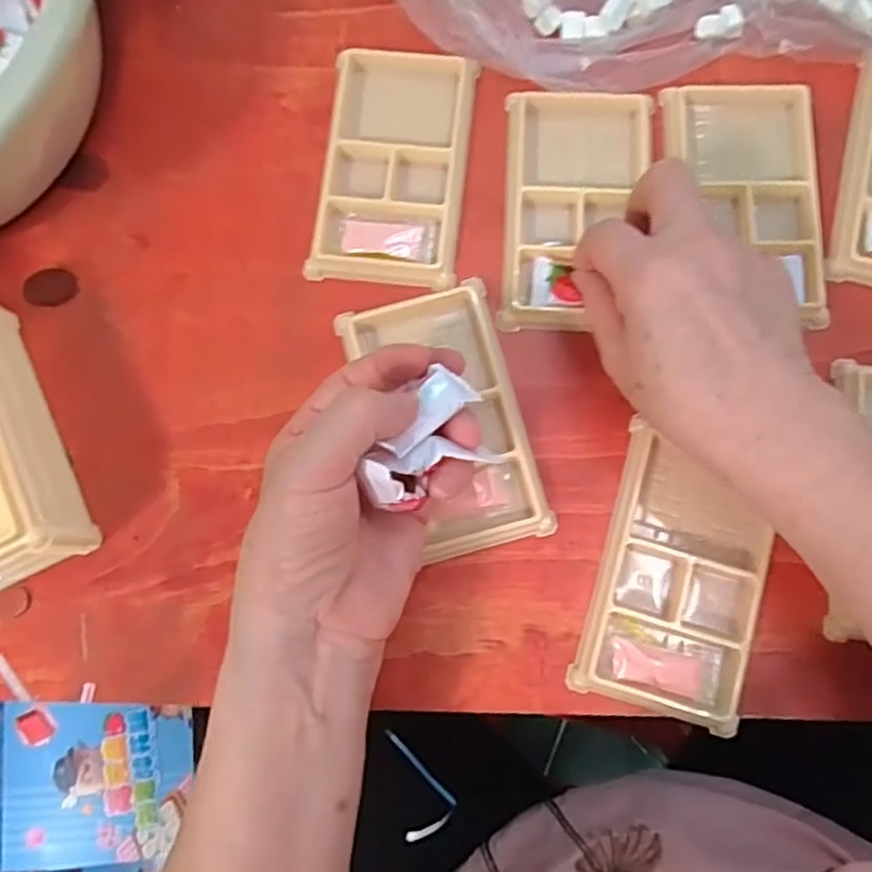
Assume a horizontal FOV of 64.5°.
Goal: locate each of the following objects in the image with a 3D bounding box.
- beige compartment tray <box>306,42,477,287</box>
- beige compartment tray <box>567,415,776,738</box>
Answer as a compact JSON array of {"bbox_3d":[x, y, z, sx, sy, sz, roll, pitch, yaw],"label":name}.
[{"bbox_3d":[-0.022,-0.154,0.379,0.076,0.011,0.141,6,81,4],"label":"beige compartment tray"},{"bbox_3d":[0.119,0.070,0.336,0.078,0.014,0.125,17,82,5],"label":"beige compartment tray"}]

